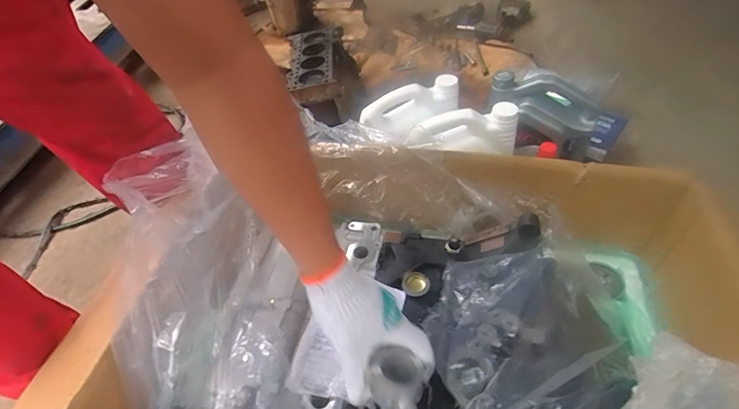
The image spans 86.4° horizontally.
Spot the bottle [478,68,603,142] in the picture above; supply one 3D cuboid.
[{"bbox_3d":[0.371,-0.214,0.839,0.231,0.104,0.073,24,52,3],"label":"bottle"}]

